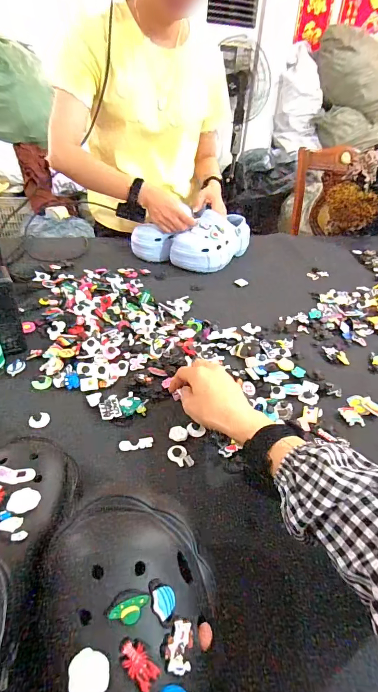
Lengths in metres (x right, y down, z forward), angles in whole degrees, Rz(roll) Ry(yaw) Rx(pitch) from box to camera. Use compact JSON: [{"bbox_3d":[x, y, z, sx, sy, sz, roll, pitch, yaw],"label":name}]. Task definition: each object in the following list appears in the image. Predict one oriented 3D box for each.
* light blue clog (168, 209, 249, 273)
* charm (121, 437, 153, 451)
[{"bbox_3d":[0.057,-0.262,0.883,0.103,0.091,0.235,26,41,24],"label":"light blue clog"},{"bbox_3d":[-0.065,0.123,0.448,0.041,0.006,0.012,-4,38,-12],"label":"charm"}]

